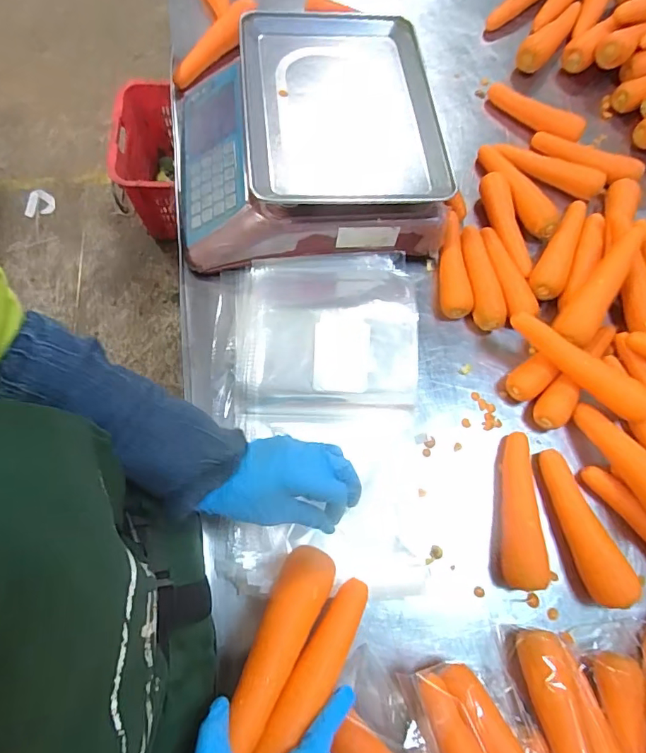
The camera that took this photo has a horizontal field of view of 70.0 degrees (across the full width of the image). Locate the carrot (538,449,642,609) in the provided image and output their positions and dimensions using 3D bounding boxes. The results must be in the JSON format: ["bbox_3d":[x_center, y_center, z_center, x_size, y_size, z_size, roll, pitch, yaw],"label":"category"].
[{"bbox_3d":[0.282,0.160,0.503,0.045,0.046,0.174,-9,71,-6],"label":"carrot"}]

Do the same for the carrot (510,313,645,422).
[{"bbox_3d":[0.302,-0.014,0.541,0.186,0.035,0.032,38,73,10],"label":"carrot"}]

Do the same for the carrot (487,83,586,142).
[{"bbox_3d":[0.337,-0.422,0.734,0.041,0.026,0.163,-39,64,-15],"label":"carrot"}]

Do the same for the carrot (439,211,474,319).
[{"bbox_3d":[0.171,-0.147,0.616,0.038,0.036,0.151,4,70,-1],"label":"carrot"}]

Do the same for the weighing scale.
[{"bbox_3d":[-0.029,-0.325,0.610,0.342,0.093,0.352,-6,71,-5],"label":"weighing scale"}]

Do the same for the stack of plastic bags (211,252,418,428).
[{"bbox_3d":[-0.009,-0.054,0.557,0.245,0.056,0.205,-3,71,-4],"label":"stack of plastic bags"}]

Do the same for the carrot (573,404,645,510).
[{"bbox_3d":[0.347,0.097,0.515,0.043,0.031,0.164,-24,57,-11],"label":"carrot"}]

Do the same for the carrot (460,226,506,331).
[{"bbox_3d":[0.209,-0.132,0.611,0.043,0.040,0.155,0,70,-3],"label":"carrot"}]

